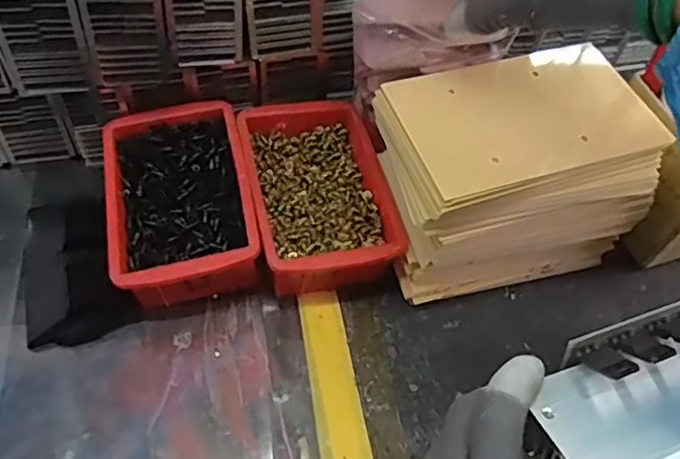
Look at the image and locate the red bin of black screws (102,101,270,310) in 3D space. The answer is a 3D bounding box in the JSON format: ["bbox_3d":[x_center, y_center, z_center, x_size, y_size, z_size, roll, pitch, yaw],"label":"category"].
[{"bbox_3d":[-0.116,-0.018,0.449,0.097,0.057,0.147,-11,58,-12],"label":"red bin of black screws"}]

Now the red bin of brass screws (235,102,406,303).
[{"bbox_3d":[-0.017,-0.024,0.461,0.096,0.057,0.152,-10,58,-11],"label":"red bin of brass screws"}]

